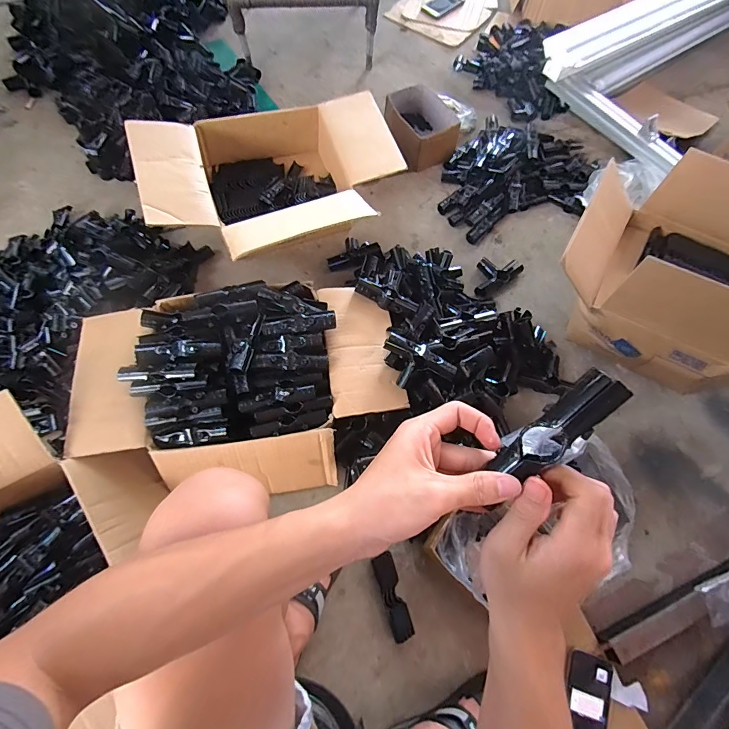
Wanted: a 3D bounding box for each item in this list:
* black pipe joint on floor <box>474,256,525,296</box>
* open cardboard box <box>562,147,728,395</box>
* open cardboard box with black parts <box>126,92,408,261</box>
[{"bbox_3d":[0.318,-0.222,0.931,0.145,0.035,0.089,-25,70,-13],"label":"black pipe joint on floor"},{"bbox_3d":[0.668,-0.192,0.825,0.458,0.251,0.378,33,69,11],"label":"open cardboard box"},{"bbox_3d":[-0.198,-0.414,0.879,0.538,0.223,0.404,-25,70,-13],"label":"open cardboard box with black parts"}]

